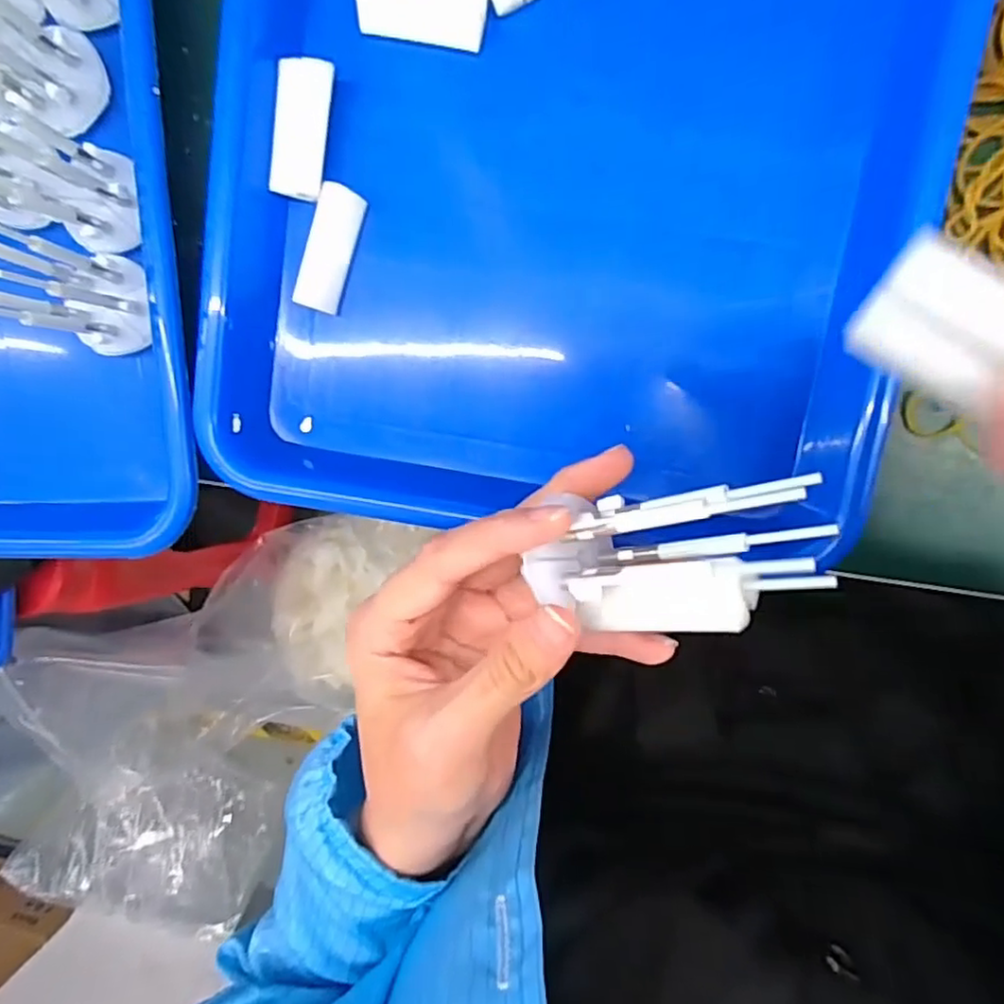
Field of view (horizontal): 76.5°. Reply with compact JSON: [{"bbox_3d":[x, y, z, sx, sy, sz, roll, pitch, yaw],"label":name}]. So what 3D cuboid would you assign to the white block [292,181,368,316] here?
[{"bbox_3d":[-0.066,-0.097,0.246,0.014,0.012,0.045,18,99,4],"label":"white block"}]

